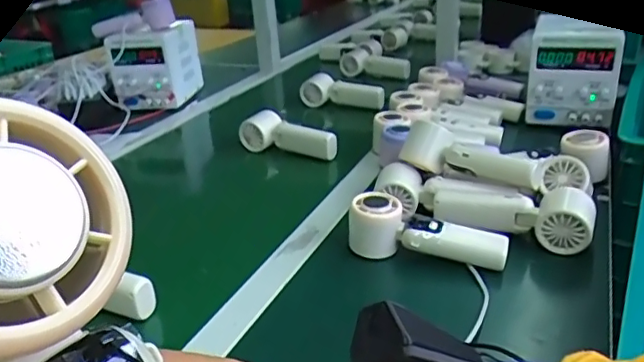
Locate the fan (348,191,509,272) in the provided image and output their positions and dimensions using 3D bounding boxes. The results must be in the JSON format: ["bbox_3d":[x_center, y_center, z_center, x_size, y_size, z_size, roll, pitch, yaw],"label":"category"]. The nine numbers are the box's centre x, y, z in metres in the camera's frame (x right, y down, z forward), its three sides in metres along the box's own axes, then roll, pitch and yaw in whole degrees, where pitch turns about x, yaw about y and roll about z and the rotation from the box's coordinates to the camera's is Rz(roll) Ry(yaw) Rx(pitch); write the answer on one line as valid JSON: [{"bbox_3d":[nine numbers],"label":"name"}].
[{"bbox_3d":[0.111,0.053,0.594,0.165,0.051,0.047,5,25,19],"label":"fan"}]

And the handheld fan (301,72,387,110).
[{"bbox_3d":[0.036,-0.184,1.169,0.188,0.071,0.040,11,27,30],"label":"handheld fan"}]

